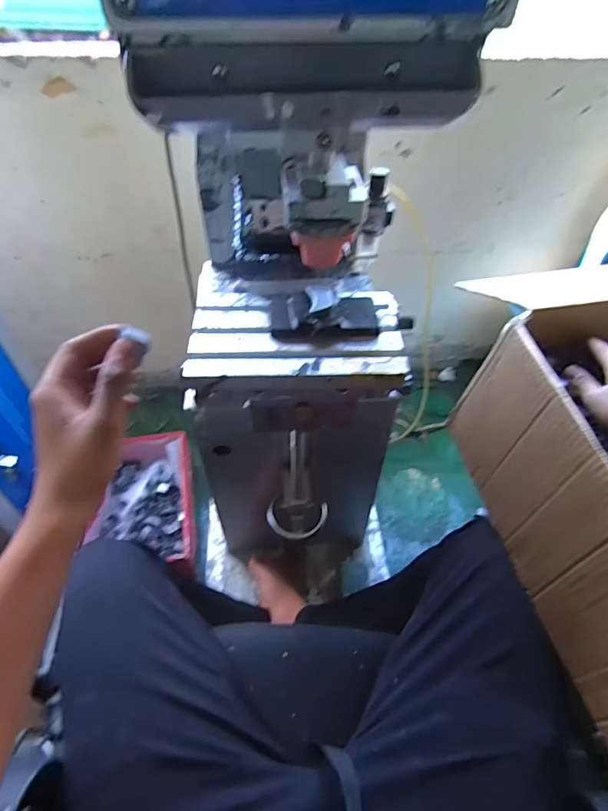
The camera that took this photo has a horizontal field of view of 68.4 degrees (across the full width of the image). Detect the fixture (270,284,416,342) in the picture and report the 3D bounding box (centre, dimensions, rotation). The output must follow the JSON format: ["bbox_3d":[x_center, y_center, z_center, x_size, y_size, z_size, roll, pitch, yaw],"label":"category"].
[{"bbox_3d":[0.036,-0.089,0.426,0.134,0.032,0.058,-6,50,-6],"label":"fixture"}]

